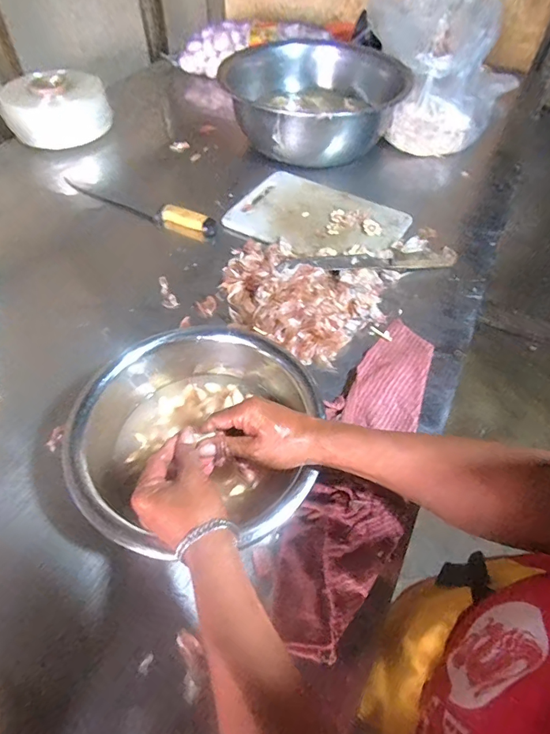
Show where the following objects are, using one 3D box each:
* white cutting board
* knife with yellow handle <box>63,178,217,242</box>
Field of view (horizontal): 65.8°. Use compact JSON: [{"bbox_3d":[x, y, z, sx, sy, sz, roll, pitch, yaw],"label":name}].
[{"bbox_3d":[0.087,-0.319,0.896,0.338,0.014,0.258,29,58,20],"label":"white cutting board"},{"bbox_3d":[-0.312,-0.357,0.935,0.415,0.041,0.057,22,56,16],"label":"knife with yellow handle"}]

